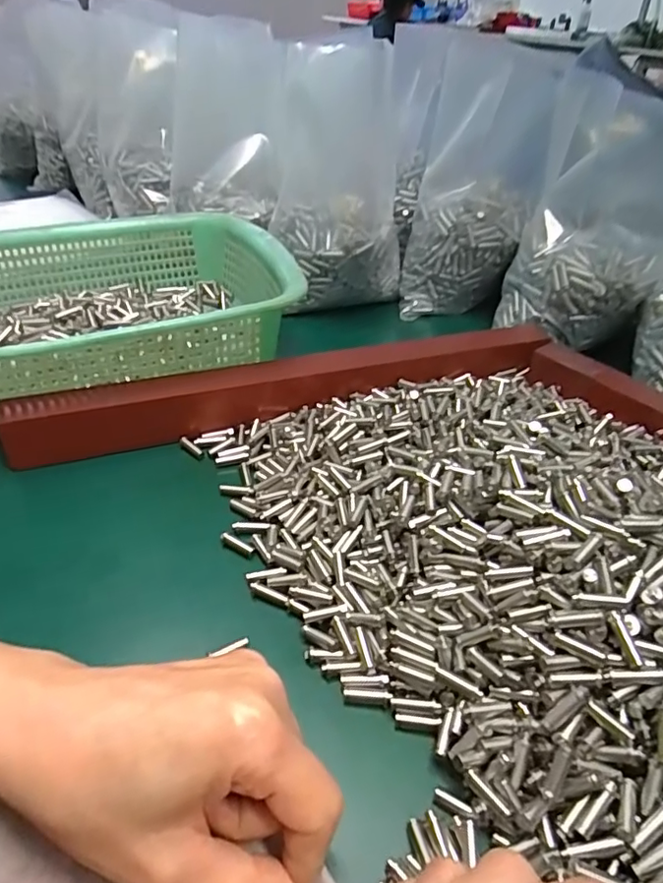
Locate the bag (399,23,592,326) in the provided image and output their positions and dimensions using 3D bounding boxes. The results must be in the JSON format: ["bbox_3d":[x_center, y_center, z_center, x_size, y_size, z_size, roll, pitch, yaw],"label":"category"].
[{"bbox_3d":[0.136,-0.240,0.511,0.119,0.222,0.100,6,40,5],"label":"bag"}]

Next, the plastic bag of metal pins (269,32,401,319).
[{"bbox_3d":[0.006,-0.238,0.511,0.125,0.191,0.122,4,40,2],"label":"plastic bag of metal pins"}]

